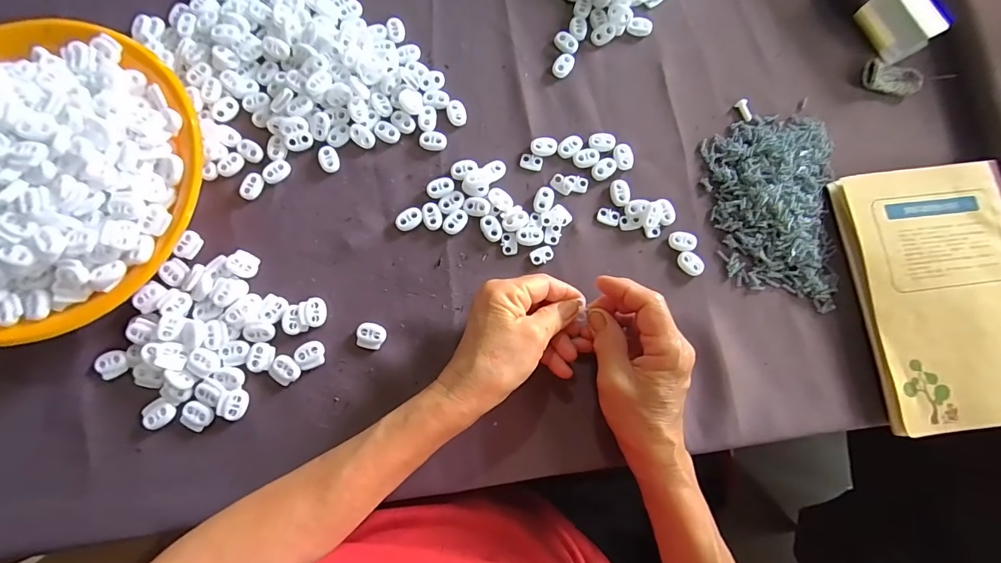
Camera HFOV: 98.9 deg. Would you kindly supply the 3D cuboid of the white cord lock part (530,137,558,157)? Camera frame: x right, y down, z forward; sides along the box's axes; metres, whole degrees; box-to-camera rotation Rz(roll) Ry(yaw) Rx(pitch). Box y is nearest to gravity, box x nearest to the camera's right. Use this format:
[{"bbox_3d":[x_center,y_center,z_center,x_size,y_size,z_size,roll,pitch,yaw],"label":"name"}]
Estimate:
[{"bbox_3d":[0.037,-0.115,0.363,0.022,0.004,0.016,-7,80,-3],"label":"white cord lock part"}]

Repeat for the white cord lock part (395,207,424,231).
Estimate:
[{"bbox_3d":[-0.074,-0.051,0.349,0.023,0.005,0.015,-35,82,-7],"label":"white cord lock part"}]

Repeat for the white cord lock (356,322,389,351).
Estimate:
[{"bbox_3d":[-0.100,0.043,0.331,0.023,0.004,0.020,16,80,2],"label":"white cord lock"}]

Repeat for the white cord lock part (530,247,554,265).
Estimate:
[{"bbox_3d":[0.034,-0.021,0.348,0.019,0.004,0.012,-14,81,-4],"label":"white cord lock part"}]

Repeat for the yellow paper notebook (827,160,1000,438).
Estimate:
[{"bbox_3d":[0.361,0.008,0.339,0.145,0.008,0.204,-6,80,-2],"label":"yellow paper notebook"}]

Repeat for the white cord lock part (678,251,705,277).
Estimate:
[{"bbox_3d":[0.157,-0.015,0.351,0.023,0.005,0.016,45,82,6],"label":"white cord lock part"}]

